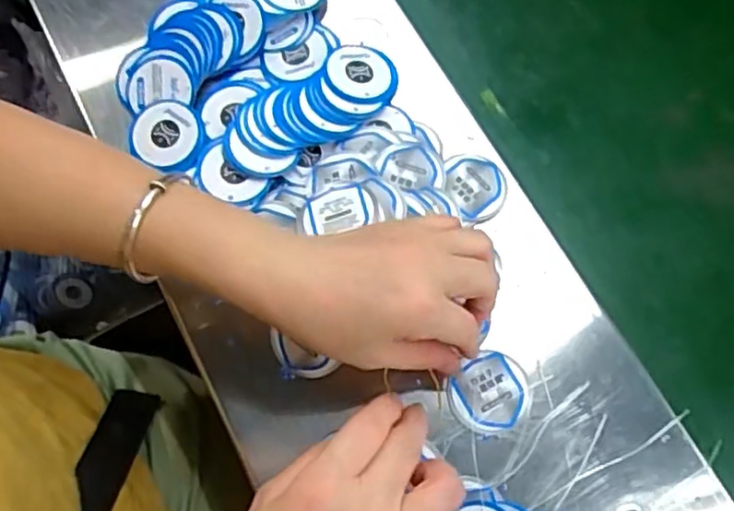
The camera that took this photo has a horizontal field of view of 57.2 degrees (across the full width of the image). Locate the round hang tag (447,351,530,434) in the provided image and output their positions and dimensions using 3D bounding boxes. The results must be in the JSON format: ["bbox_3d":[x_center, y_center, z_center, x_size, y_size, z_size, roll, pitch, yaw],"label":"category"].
[{"bbox_3d":[0.074,0.082,0.402,0.048,0.005,0.042,-39,77,-14],"label":"round hang tag"}]

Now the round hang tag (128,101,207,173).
[{"bbox_3d":[-0.133,-0.081,0.451,0.053,0.007,0.044,17,72,3],"label":"round hang tag"}]

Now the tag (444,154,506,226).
[{"bbox_3d":[0.071,-0.046,0.443,0.041,0.005,0.045,1,72,-2],"label":"tag"}]

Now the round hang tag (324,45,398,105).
[{"bbox_3d":[-0.004,-0.126,0.462,0.049,0.008,0.048,1,72,-2],"label":"round hang tag"}]

